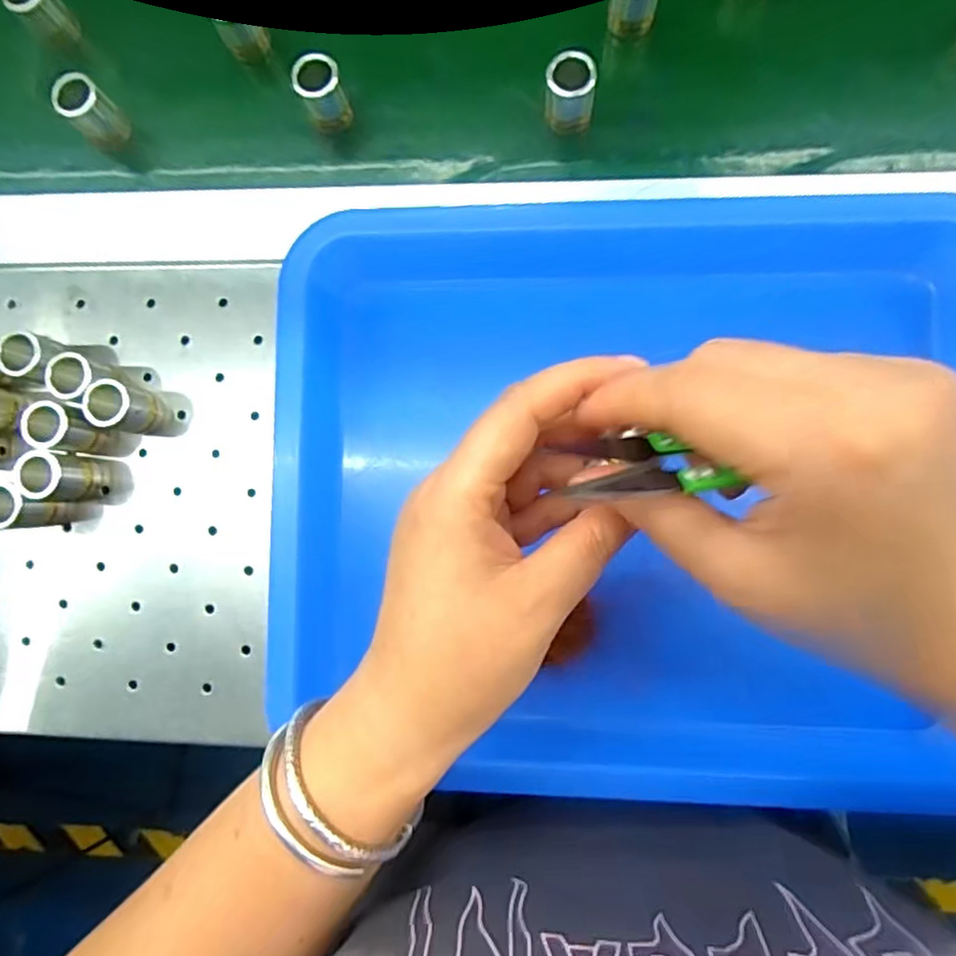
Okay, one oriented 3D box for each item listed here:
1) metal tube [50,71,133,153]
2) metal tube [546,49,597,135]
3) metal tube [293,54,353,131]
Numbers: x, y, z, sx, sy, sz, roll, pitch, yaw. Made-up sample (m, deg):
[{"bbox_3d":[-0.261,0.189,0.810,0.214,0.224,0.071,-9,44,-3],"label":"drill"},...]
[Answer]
[{"bbox_3d":[-0.202,-0.191,0.327,0.020,0.036,0.022,0,85,5],"label":"metal tube"},{"bbox_3d":[0.045,-0.188,0.307,0.022,0.035,0.020,5,86,5],"label":"metal tube"},{"bbox_3d":[-0.078,-0.195,0.318,0.022,0.034,0.020,0,85,5],"label":"metal tube"}]

